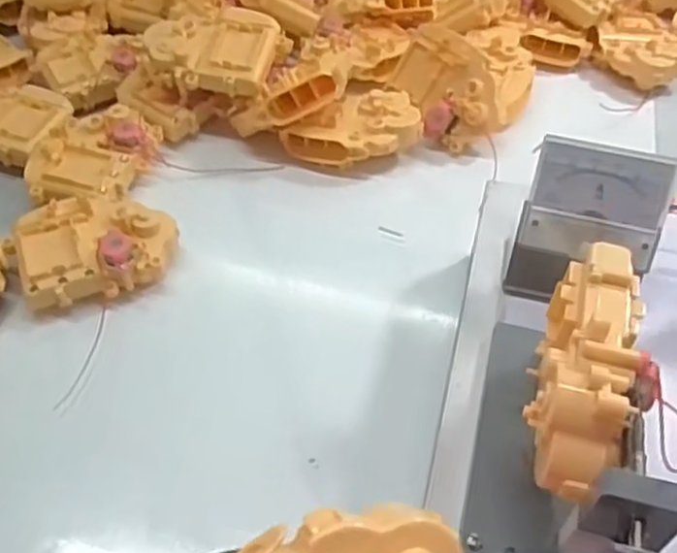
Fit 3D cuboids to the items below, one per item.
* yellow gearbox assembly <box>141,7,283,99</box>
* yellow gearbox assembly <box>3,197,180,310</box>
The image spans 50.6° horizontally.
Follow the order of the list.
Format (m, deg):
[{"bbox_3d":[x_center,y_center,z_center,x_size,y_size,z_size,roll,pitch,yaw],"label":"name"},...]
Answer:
[{"bbox_3d":[-0.092,-0.169,0.537,0.092,0.030,0.068,12,68,4],"label":"yellow gearbox assembly"},{"bbox_3d":[-0.153,-0.020,0.454,0.096,0.029,0.066,-19,52,-16],"label":"yellow gearbox assembly"}]

